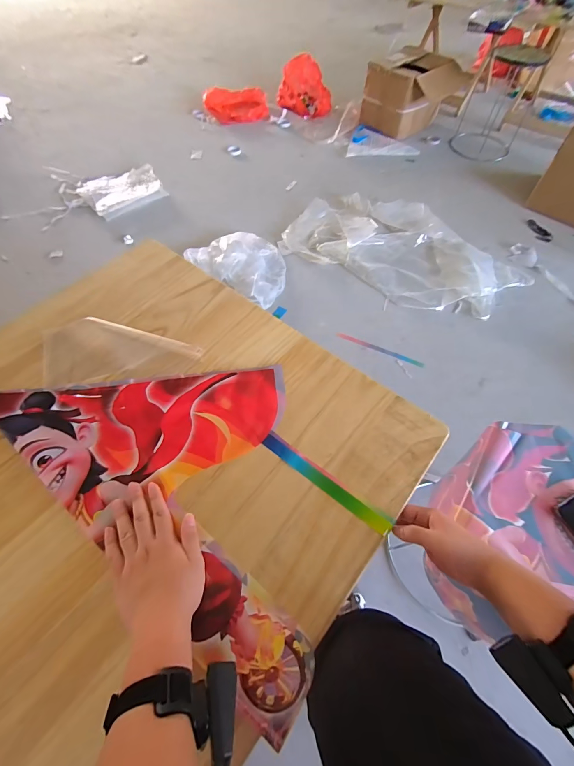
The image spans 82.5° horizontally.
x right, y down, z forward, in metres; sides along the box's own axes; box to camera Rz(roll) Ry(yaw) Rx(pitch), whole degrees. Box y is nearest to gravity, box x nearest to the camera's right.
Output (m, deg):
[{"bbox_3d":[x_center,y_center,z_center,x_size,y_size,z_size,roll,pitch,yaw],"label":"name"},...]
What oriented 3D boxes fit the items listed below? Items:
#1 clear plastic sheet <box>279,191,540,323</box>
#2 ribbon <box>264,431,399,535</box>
[{"bbox_3d":[0.499,-0.587,1.469,1.019,0.111,0.459,30,64,17],"label":"clear plastic sheet"},{"bbox_3d":[0.054,0.144,0.482,0.215,0.006,0.028,33,72,18],"label":"ribbon"}]

